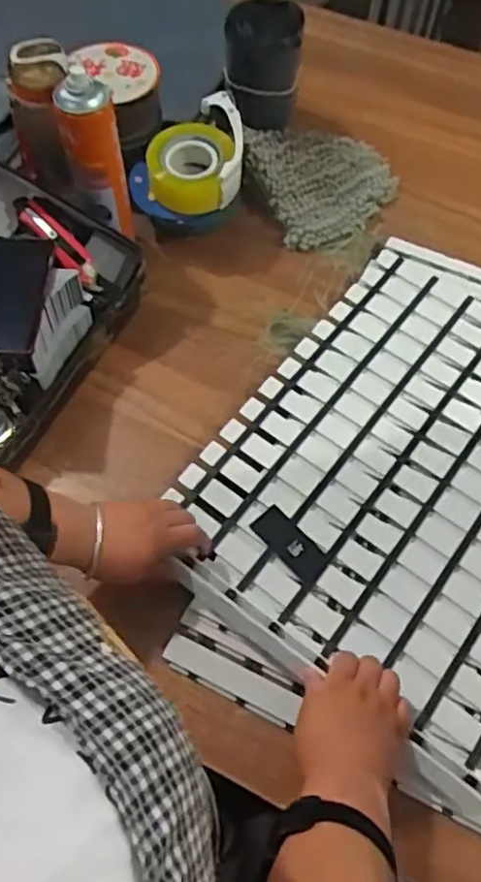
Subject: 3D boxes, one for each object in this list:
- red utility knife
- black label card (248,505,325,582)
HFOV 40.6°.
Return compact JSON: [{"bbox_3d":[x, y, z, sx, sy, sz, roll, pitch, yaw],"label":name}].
[{"bbox_3d":[-0.234,-0.257,0.829,0.043,0.027,0.146,-33,69,-16],"label":"red utility knife"},{"bbox_3d":[0.054,0.113,0.714,0.037,0.004,0.087,-40,71,-18],"label":"black label card"}]

